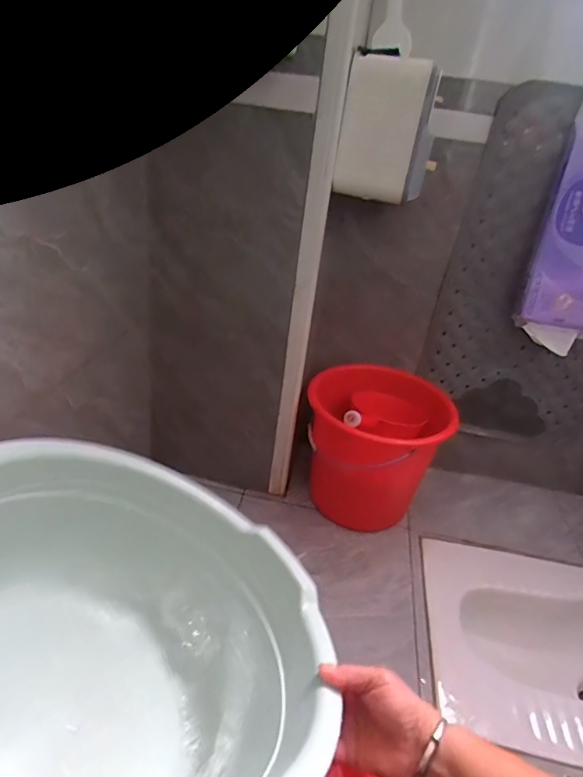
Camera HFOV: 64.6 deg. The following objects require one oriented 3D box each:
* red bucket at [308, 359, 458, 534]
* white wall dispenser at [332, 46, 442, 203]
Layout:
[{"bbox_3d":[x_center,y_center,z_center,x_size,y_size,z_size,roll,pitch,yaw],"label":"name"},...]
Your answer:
[{"bbox_3d":[0.174,0.151,1.052,0.257,0.321,0.276,6,29,-3],"label":"red bucket"},{"bbox_3d":[0.170,-0.440,0.790,0.161,0.201,0.074,14,30,11],"label":"white wall dispenser"}]

